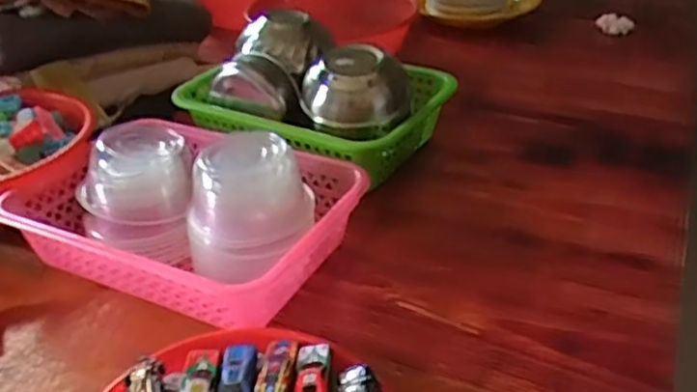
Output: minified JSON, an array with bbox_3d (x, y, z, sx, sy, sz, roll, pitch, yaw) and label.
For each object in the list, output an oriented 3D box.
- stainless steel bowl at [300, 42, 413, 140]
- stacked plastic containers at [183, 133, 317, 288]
[{"bbox_3d":[0.010,-0.121,0.762,0.115,0.080,0.098,-1,33,2],"label":"stainless steel bowl"},{"bbox_3d":[-0.087,0.012,0.635,0.104,0.121,0.108,6,34,13],"label":"stacked plastic containers"}]

